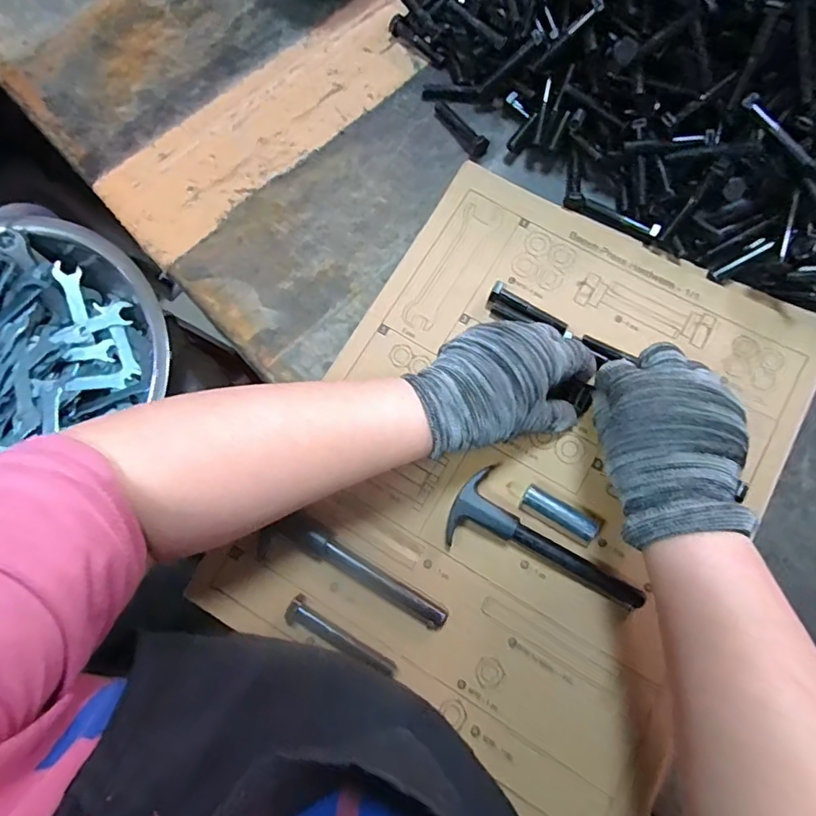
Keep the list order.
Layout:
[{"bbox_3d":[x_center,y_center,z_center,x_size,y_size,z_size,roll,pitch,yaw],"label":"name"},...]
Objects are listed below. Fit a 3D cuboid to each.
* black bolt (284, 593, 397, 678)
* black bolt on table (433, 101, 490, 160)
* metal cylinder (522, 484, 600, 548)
[{"bbox_3d":[-0.041,0.143,0.325,0.076,0.010,0.017,28,79,9],"label":"black bolt"},{"bbox_3d":[0.043,-0.229,0.425,0.012,0.014,0.063,-31,76,-5],"label":"black bolt on table"},{"bbox_3d":[0.099,0.070,0.344,0.050,0.011,0.018,29,79,10],"label":"metal cylinder"}]

